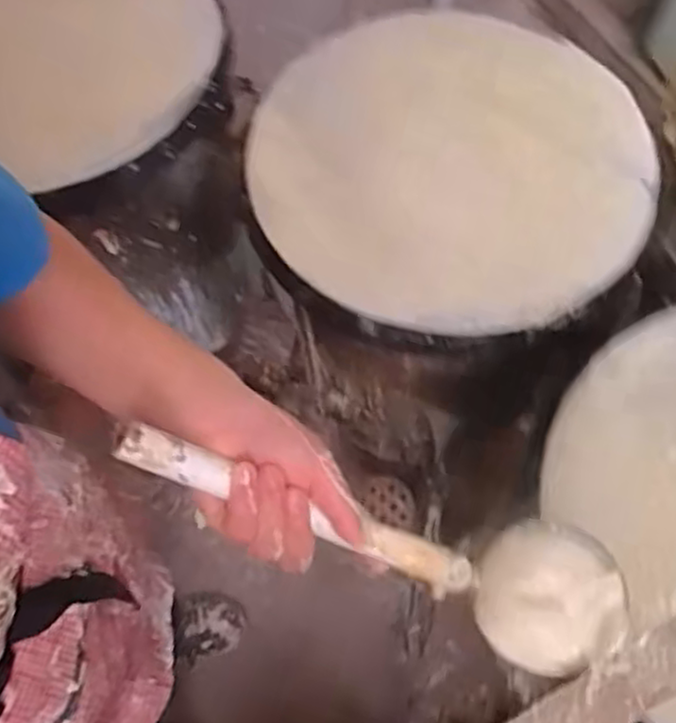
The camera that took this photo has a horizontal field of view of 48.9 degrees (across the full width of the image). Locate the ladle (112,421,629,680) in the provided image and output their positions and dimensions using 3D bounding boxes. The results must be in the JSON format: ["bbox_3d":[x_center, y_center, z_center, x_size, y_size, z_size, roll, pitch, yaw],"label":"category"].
[{"bbox_3d":[0.032,0.104,0.427,0.329,0.051,0.087,25,65,-24],"label":"ladle"}]

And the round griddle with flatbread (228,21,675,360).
[{"bbox_3d":[0.107,-0.188,0.710,0.363,0.048,0.371,26,69,12],"label":"round griddle with flatbread"}]

